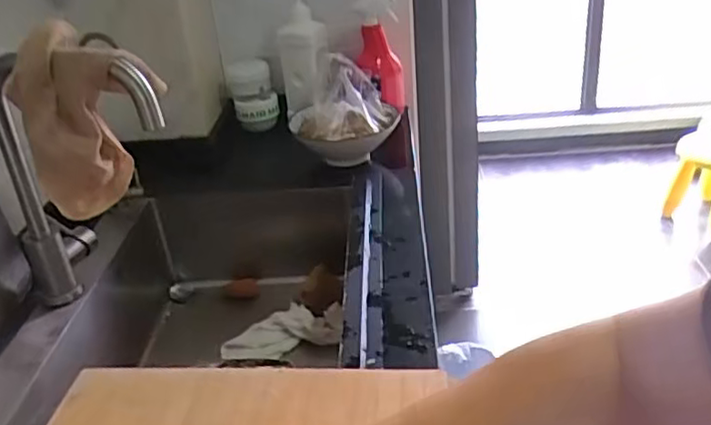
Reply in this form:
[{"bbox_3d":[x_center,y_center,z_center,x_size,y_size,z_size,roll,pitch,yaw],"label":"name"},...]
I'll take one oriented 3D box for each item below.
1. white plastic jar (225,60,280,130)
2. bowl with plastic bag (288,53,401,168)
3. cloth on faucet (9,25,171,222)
[{"bbox_3d":[-0.201,-0.226,1.286,0.087,0.141,0.096,-10,30,-8],"label":"white plastic jar"},{"bbox_3d":[-0.014,-0.167,1.141,0.177,0.166,0.165,-4,29,2],"label":"bowl with plastic bag"},{"bbox_3d":[-0.278,-0.096,0.704,0.135,0.193,0.074,1,30,11],"label":"cloth on faucet"}]

